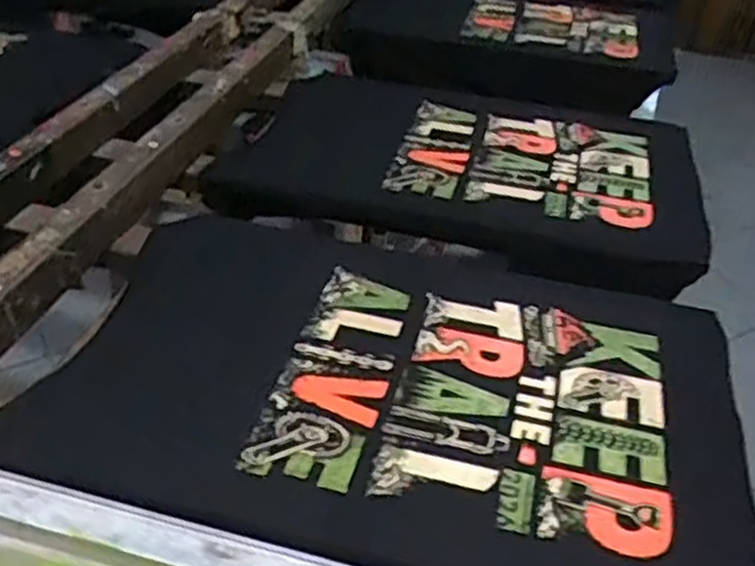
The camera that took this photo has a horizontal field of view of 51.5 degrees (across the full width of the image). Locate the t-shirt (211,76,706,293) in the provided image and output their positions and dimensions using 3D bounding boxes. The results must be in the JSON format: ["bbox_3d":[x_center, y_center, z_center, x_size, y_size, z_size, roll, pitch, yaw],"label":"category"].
[{"bbox_3d":[0.122,-0.169,1.124,0.668,0.065,0.370,12,43,12],"label":"t-shirt"}]

